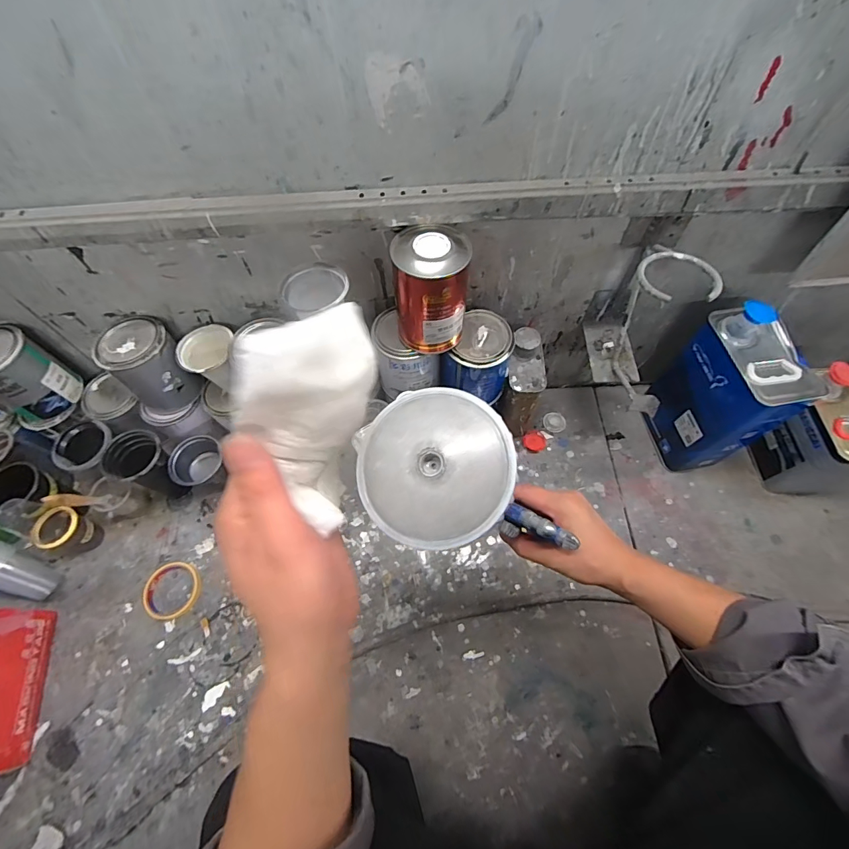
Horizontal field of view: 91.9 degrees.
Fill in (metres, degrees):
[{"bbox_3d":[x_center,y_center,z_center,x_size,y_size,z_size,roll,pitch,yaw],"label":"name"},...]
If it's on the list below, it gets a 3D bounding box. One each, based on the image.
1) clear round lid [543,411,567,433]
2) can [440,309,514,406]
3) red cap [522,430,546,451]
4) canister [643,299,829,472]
[{"bbox_3d":[0.267,-0.004,0.838,0.044,0.006,0.043,-1,62,2],"label":"clear round lid"},{"bbox_3d":[0.087,-0.099,0.672,0.091,0.129,0.101,40,70,21],"label":"can"},{"bbox_3d":[0.219,0.033,0.821,0.046,0.013,0.040,4,83,2],"label":"red cap"},{"bbox_3d":[0.499,-0.051,0.699,0.117,0.300,0.177,-7,62,-2],"label":"canister"}]

